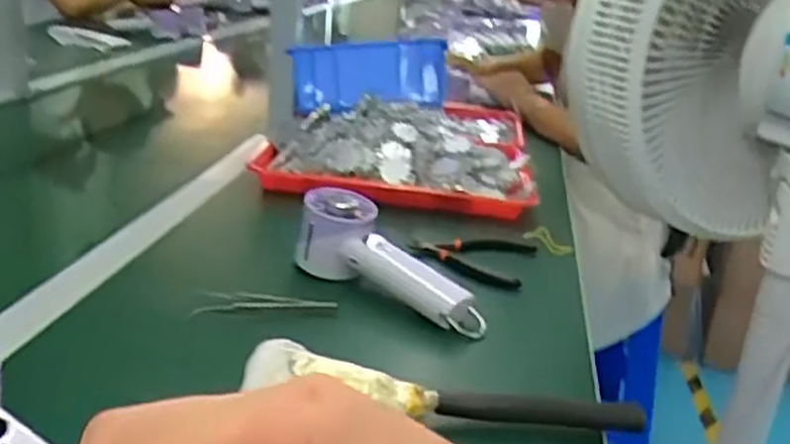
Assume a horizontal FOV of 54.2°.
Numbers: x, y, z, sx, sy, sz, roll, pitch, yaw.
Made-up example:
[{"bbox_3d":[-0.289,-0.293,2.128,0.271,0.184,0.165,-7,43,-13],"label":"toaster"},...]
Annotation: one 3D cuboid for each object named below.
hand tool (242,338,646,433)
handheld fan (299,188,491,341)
[{"bbox_3d":[0.036,0.106,0.478,0.246,0.036,0.055,6,21,3],"label":"hand tool"},{"bbox_3d":[-0.003,0.039,0.650,0.187,0.067,0.055,31,30,25],"label":"handheld fan"}]

